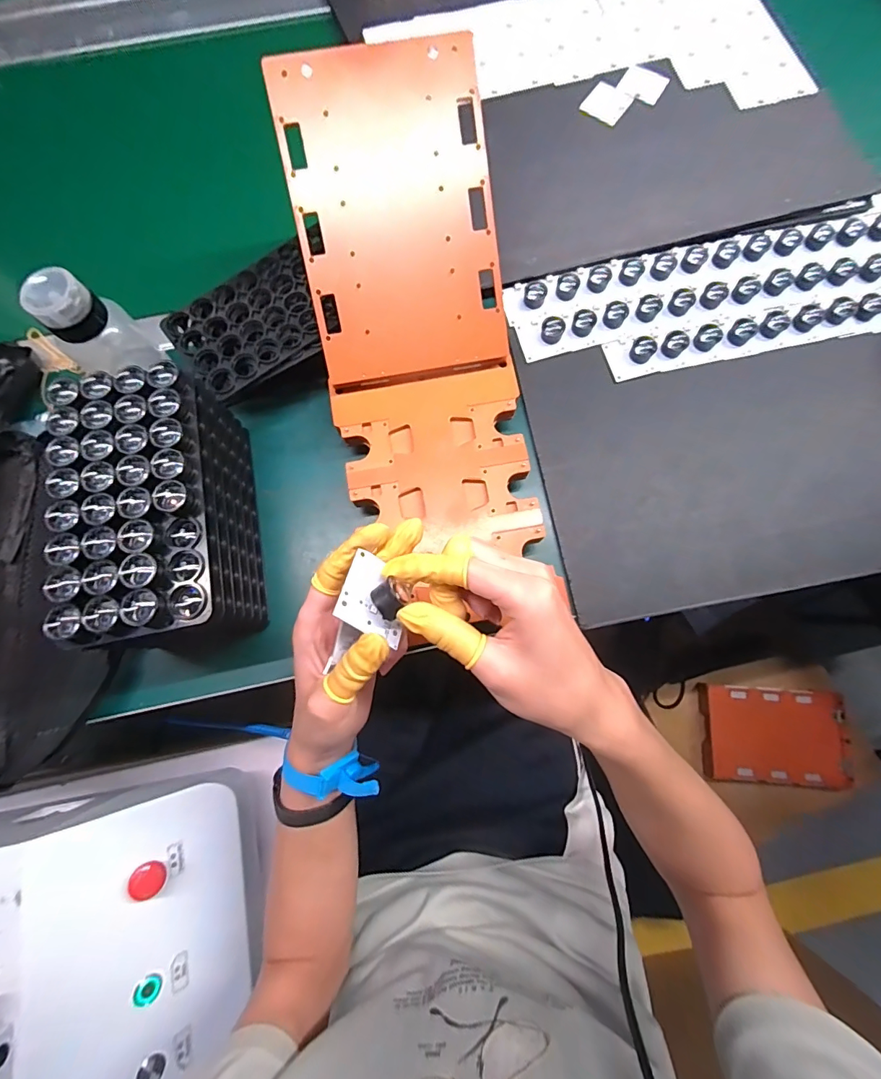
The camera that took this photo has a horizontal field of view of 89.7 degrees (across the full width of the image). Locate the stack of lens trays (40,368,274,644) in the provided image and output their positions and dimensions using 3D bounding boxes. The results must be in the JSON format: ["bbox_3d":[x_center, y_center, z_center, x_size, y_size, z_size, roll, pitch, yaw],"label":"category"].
[{"bbox_3d":[-0.214,-0.017,0.354,0.100,0.126,0.197,-10,79,-1],"label":"stack of lens trays"}]

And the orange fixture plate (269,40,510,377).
[{"bbox_3d":[-0.037,-0.259,0.364,0.156,0.006,0.232,-10,105,-2],"label":"orange fixture plate"}]

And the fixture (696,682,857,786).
[{"bbox_3d":[0.645,0.376,0.849,0.251,0.033,0.180,1,79,2],"label":"fixture"}]

